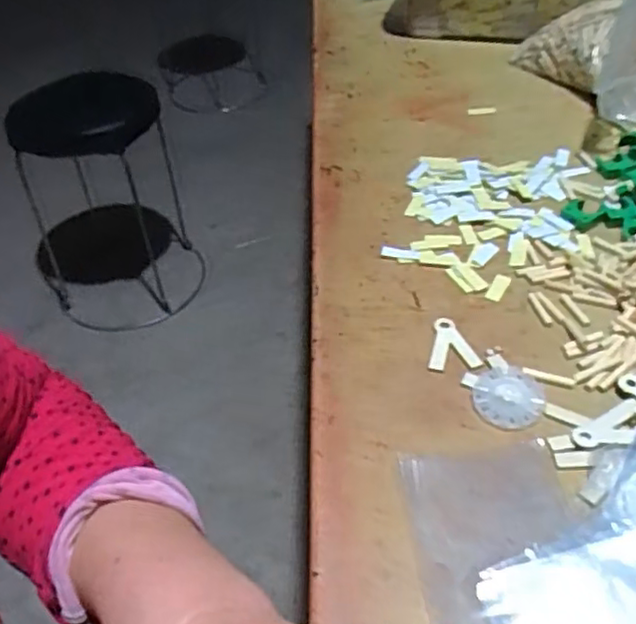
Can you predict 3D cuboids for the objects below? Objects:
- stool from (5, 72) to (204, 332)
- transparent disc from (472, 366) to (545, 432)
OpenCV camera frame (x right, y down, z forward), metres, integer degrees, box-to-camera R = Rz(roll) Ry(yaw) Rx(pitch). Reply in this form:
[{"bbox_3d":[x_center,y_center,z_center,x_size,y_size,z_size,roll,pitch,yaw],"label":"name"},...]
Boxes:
[{"bbox_3d":[-0.478,-0.248,1.452,0.343,0.511,0.345,-15,44,-12],"label":"stool"},{"bbox_3d":[0.110,0.049,0.386,0.039,0.007,0.042,-4,43,4],"label":"transparent disc"}]

